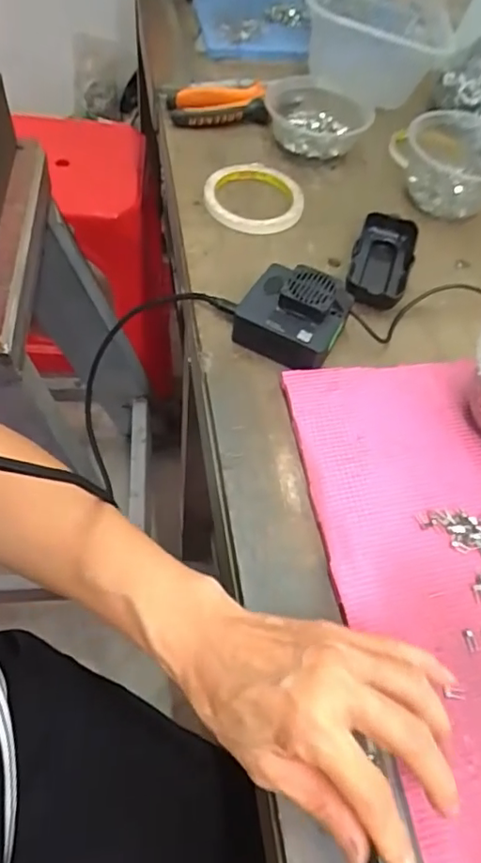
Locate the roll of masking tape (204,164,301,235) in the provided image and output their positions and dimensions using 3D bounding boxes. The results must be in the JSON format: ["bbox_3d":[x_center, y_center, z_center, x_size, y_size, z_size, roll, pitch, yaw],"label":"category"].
[{"bbox_3d":[0.014,-0.234,0.567,0.098,0.015,0.098,3,57,-5],"label":"roll of masking tape"}]

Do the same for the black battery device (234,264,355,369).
[{"bbox_3d":[0.042,-0.094,0.460,0.081,0.043,0.072,27,59,12],"label":"black battery device"}]

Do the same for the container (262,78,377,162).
[{"bbox_3d":[0.083,-0.345,0.624,0.112,0.039,0.104,6,57,-3],"label":"container"}]

